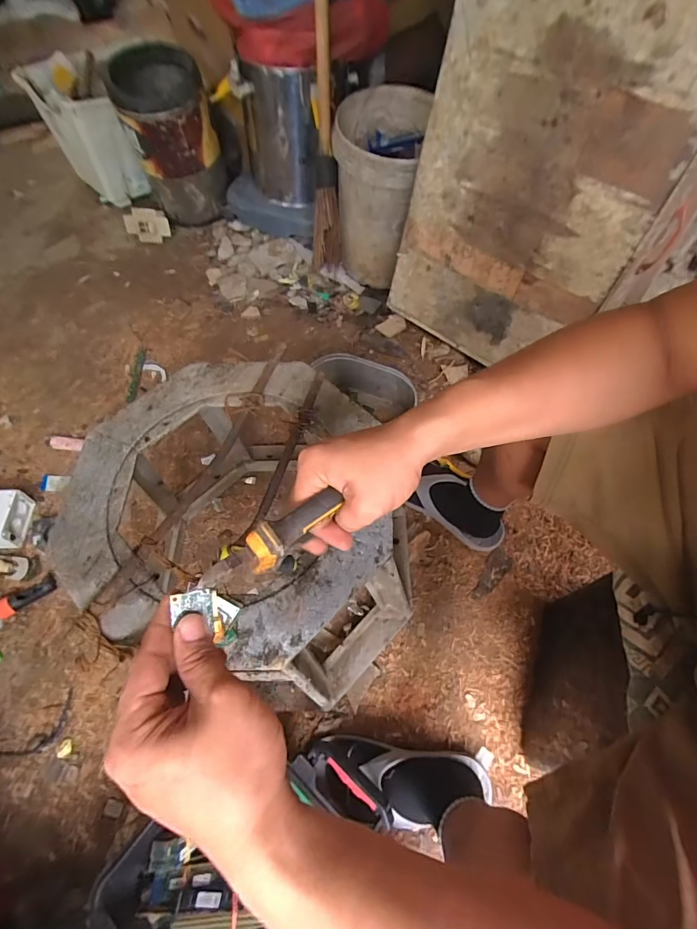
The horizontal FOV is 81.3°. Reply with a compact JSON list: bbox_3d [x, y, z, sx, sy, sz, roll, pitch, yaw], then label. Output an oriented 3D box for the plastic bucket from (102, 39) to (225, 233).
[{"bbox_3d":[-0.532,-0.996,1.266,0.249,0.360,0.304,-13,62,-6],"label":"plastic bucket"}]

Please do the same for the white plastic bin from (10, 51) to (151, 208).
[{"bbox_3d":[-0.847,-1.066,1.336,0.153,0.303,0.407,-38,67,-18],"label":"white plastic bin"}]

